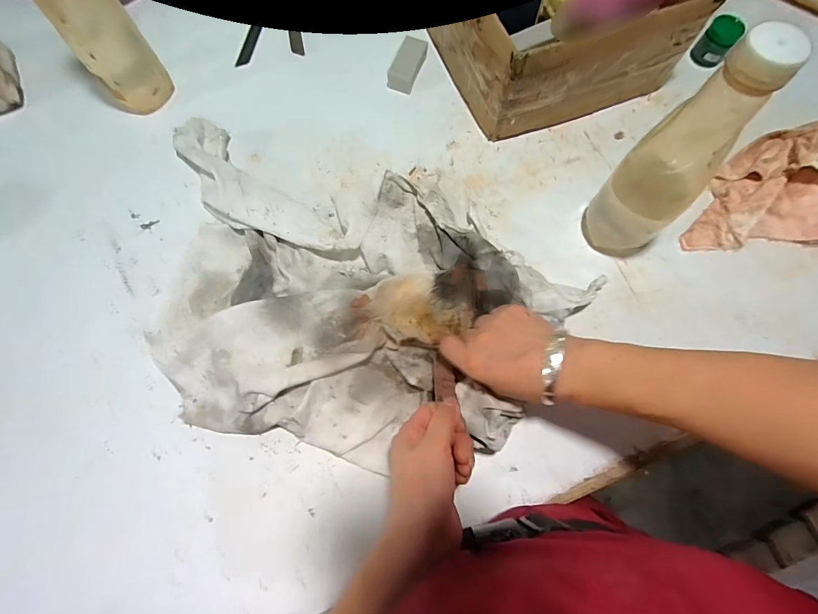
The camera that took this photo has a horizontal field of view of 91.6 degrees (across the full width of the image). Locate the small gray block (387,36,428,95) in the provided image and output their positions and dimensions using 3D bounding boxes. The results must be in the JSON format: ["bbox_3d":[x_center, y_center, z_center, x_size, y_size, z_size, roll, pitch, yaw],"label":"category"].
[{"bbox_3d":[-0.001,-0.316,0.524,0.035,0.027,0.076,18,73,5],"label":"small gray block"}]

